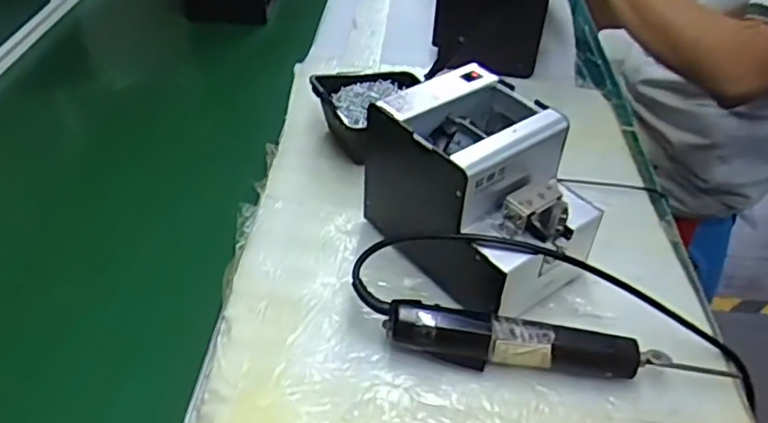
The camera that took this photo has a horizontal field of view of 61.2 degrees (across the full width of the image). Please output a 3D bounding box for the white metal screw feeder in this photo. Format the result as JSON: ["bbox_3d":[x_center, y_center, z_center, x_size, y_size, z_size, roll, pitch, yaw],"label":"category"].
[{"bbox_3d":[0.086,-0.018,0.585,0.133,0.145,0.180,-21,47,-26],"label":"white metal screw feeder"}]

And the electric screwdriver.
[{"bbox_3d":[0.136,0.108,0.521,0.264,0.038,0.031,7,41,5],"label":"electric screwdriver"}]

